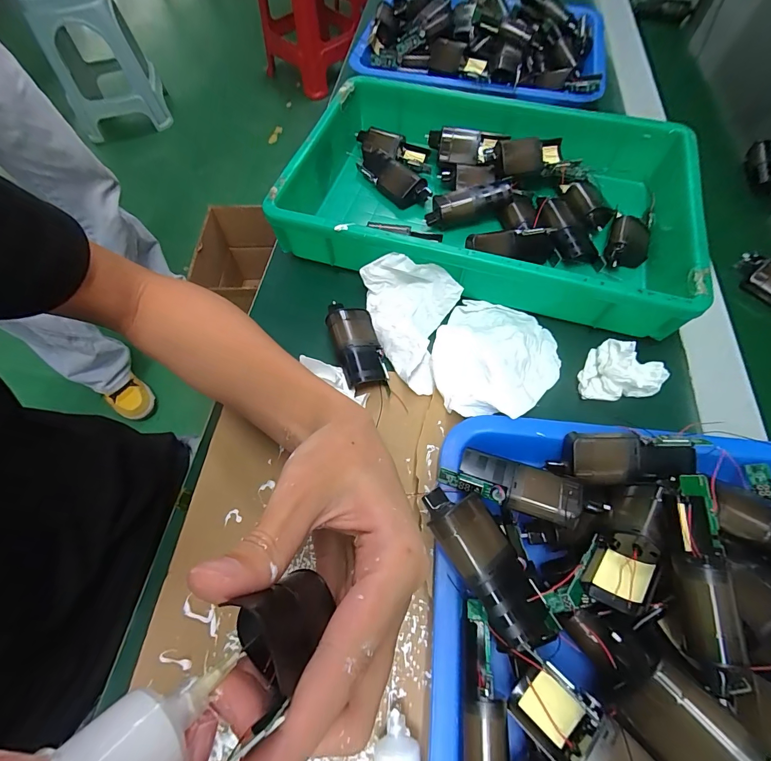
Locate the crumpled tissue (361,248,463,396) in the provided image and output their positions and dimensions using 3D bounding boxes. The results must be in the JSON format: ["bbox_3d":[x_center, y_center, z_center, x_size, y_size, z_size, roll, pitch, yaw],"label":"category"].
[{"bbox_3d":[0.014,-0.049,0.317,0.084,0.037,0.106,10,64,5],"label":"crumpled tissue"}]

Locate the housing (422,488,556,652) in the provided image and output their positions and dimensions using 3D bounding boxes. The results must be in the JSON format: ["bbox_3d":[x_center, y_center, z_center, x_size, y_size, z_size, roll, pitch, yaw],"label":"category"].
[{"bbox_3d":[0.058,0.104,0.220,0.036,0.026,0.090,-29,67,-13],"label":"housing"}]

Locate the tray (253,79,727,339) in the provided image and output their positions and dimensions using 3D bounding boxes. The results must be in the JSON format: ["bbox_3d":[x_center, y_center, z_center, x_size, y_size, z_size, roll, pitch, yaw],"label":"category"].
[{"bbox_3d":[0.098,-0.190,0.373,0.367,0.060,0.246,16,65,8],"label":"tray"}]

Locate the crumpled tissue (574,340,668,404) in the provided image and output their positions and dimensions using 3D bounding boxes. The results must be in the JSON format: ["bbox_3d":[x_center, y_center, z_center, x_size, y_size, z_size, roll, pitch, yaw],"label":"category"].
[{"bbox_3d":[0.193,-0.005,0.299,0.059,0.032,0.041,19,65,9],"label":"crumpled tissue"}]

